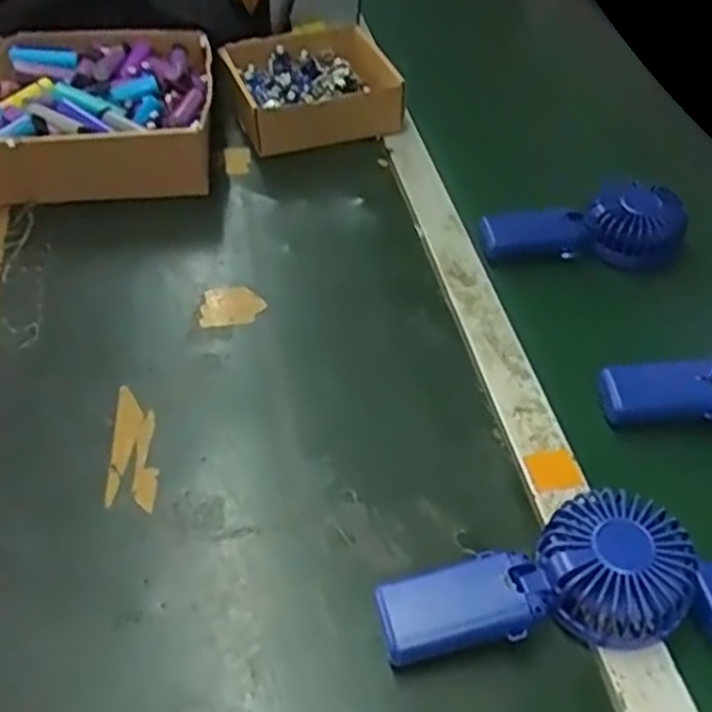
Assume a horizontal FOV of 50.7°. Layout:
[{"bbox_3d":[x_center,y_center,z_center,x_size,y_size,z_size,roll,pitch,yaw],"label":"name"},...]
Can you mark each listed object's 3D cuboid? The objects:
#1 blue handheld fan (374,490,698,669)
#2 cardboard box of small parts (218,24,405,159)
[{"bbox_3d":[0.107,0.139,0.426,0.176,0.056,0.080,-16,50,-18],"label":"blue handheld fan"},{"bbox_3d":[-0.053,-0.292,0.809,0.170,0.060,0.168,-12,49,-15],"label":"cardboard box of small parts"}]

